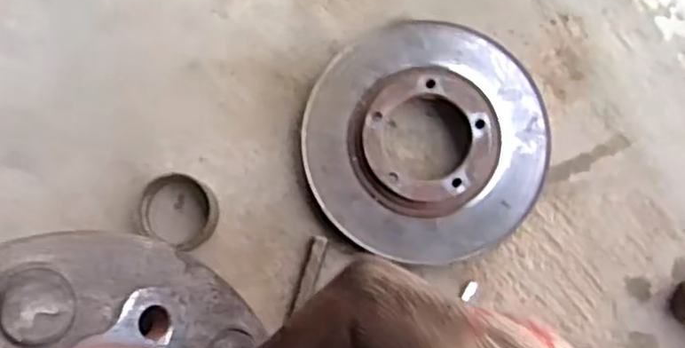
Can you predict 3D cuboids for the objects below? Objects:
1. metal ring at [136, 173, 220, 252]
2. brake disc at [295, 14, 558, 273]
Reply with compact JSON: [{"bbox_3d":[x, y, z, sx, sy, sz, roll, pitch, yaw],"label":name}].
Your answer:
[{"bbox_3d":[-0.165,0.037,0.721,0.081,0.035,0.072,21,84,3],"label":"metal ring"},{"bbox_3d":[0.084,-0.038,0.720,0.239,0.054,0.245,0,83,1],"label":"brake disc"}]

